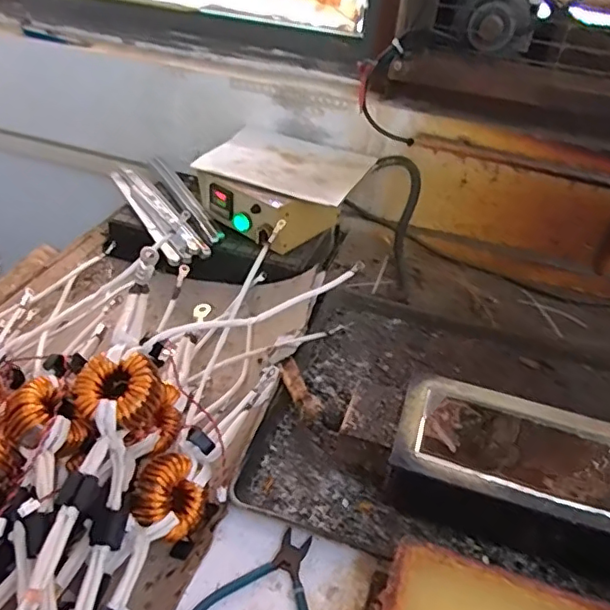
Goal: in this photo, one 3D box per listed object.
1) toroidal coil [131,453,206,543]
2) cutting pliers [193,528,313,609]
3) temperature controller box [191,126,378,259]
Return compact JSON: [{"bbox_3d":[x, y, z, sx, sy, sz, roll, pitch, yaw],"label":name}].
[{"bbox_3d":[-0.133,0.190,0.550,0.056,0.062,0.067,18,40,15],"label":"toroidal coil"},{"bbox_3d":[-0.029,0.264,0.510,0.125,0.007,0.132,18,40,15],"label":"cutting pliers"},{"bbox_3d":[-0.039,-0.196,0.947,0.251,0.092,0.236,19,40,15],"label":"temperature controller box"}]

